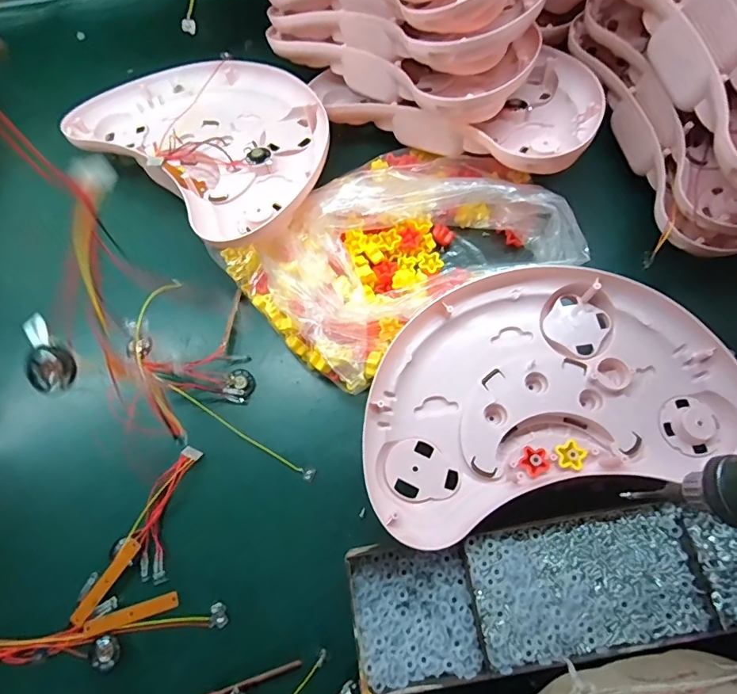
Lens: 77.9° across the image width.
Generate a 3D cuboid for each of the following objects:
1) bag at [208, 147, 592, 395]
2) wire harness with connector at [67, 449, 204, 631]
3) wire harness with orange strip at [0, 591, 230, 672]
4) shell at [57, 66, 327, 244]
[{"bbox_3d":[0.035,-0.107,0.482,0.328,0.080,0.226,-30,71,-9],"label":"bag"},{"bbox_3d":[-0.201,0.176,0.419,0.058,0.015,0.168,29,73,12],"label":"wire harness with connector"},{"bbox_3d":[-0.232,0.251,0.398,0.212,0.008,0.048,-11,69,-3],"label":"wire harness with orange strip"},{"bbox_3d":[-0.179,-0.253,0.533,0.327,0.066,0.231,38,75,14],"label":"shell"}]

